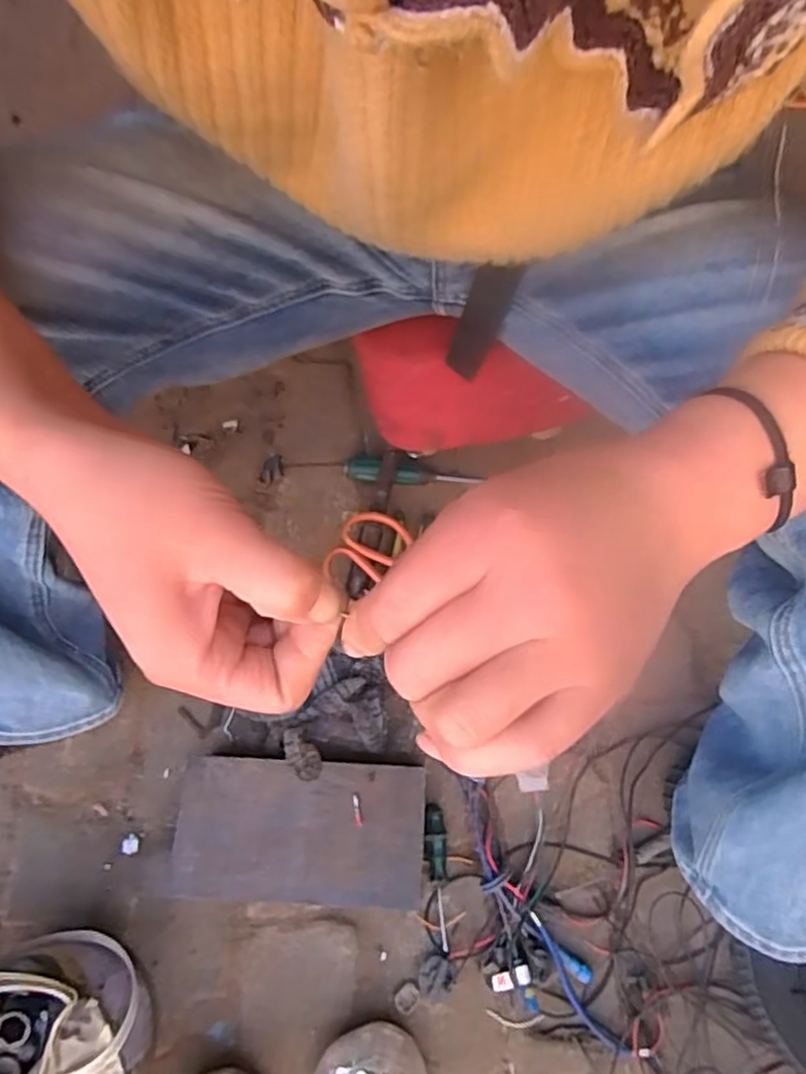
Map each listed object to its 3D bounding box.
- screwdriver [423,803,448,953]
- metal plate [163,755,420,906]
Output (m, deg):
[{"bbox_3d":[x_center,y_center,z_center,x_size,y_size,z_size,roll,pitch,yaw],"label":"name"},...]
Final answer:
[{"bbox_3d":[0.031,0.317,0.623,0.022,0.018,0.119,1,65,0],"label":"screwdriver"},{"bbox_3d":[-0.094,0.263,0.596,0.218,0.015,0.116,2,68,0],"label":"metal plate"}]

